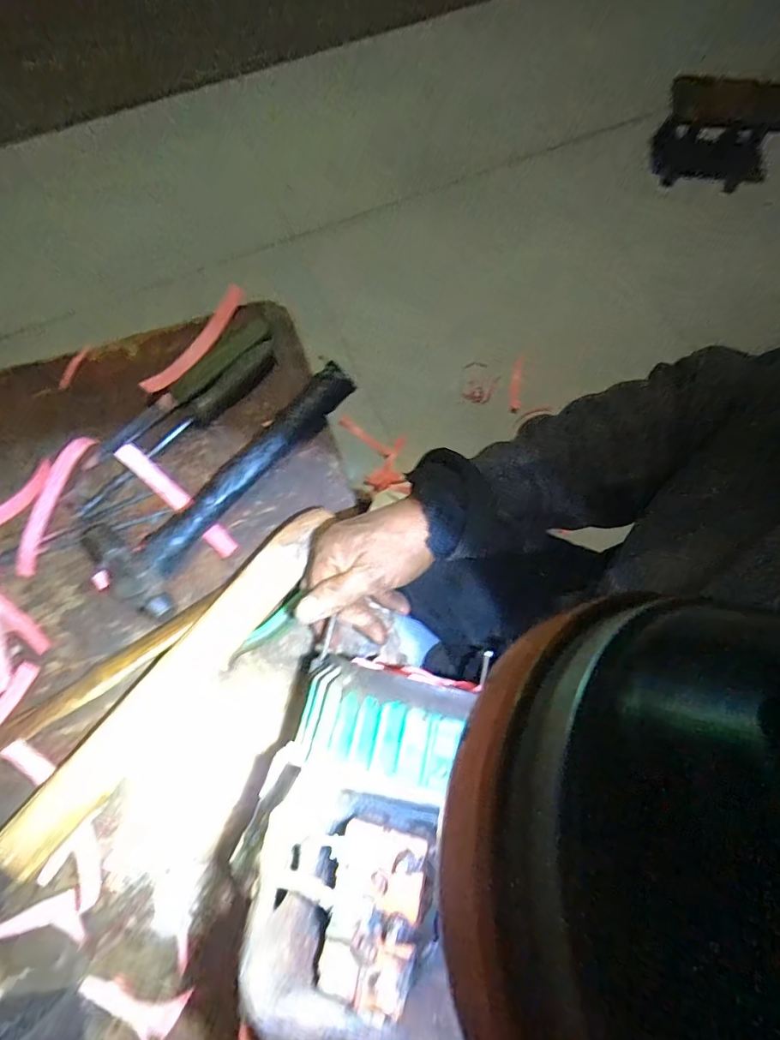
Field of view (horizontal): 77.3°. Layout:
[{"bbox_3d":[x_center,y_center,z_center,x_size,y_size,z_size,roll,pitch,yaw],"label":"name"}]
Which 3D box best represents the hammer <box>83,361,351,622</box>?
[{"bbox_3d":[-0.165,-0.052,0.473,0.111,0.033,0.286,35,77,7],"label":"hammer"}]

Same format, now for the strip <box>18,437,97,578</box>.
[{"bbox_3d":[-0.323,-0.018,0.463,0.017,0.021,0.140,17,76,3],"label":"strip"}]

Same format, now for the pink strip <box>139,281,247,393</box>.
[{"bbox_3d":[-0.199,-0.186,0.510,0.024,0.029,0.149,29,77,6],"label":"pink strip"}]

